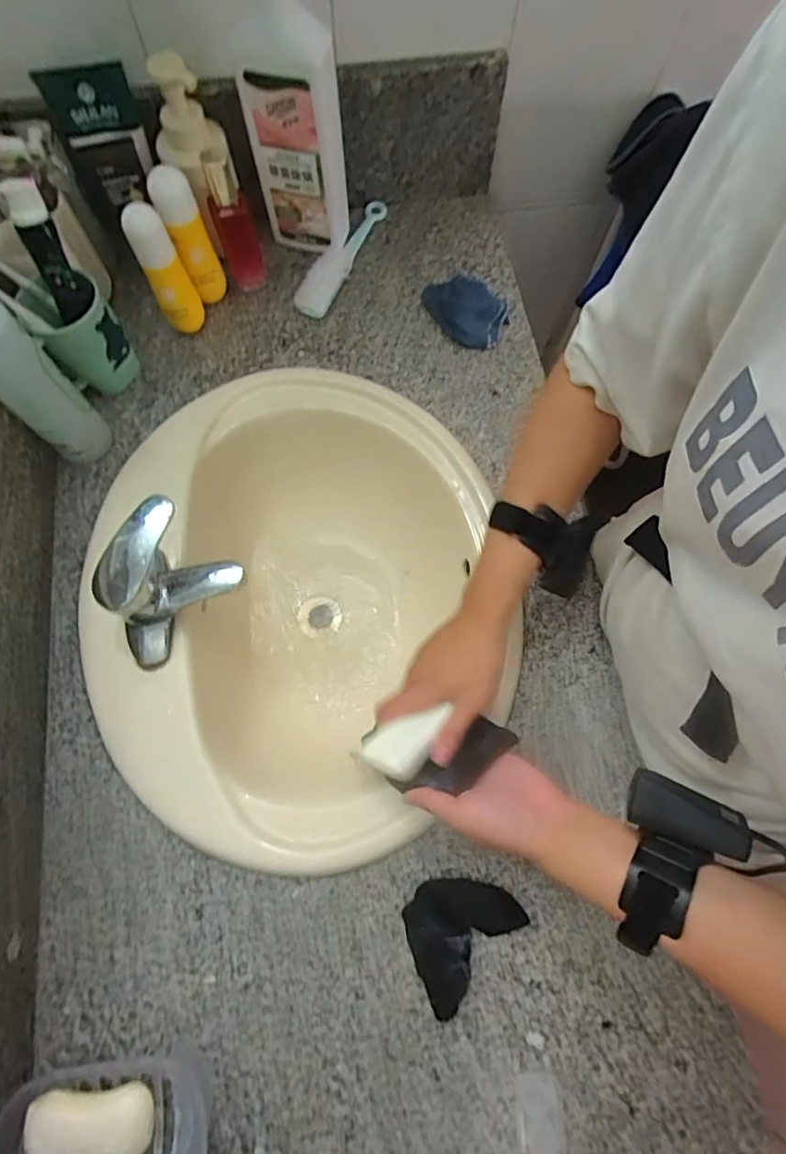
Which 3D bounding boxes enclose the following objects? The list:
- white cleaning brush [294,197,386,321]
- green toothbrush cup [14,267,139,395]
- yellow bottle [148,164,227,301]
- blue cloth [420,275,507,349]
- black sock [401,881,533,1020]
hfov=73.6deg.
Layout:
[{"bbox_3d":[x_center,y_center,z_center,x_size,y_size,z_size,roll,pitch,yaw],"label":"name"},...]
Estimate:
[{"bbox_3d":[-0.067,-0.428,0.697,0.041,0.023,0.204,24,74,7],"label":"white cleaning brush"},{"bbox_3d":[-0.344,-0.271,0.597,0.080,0.114,0.070,-25,74,-8],"label":"green toothbrush cup"},{"bbox_3d":[-0.235,-0.390,0.621,0.046,0.156,0.035,-22,74,-7],"label":"yellow bottle"},{"bbox_3d":[0.093,-0.336,0.658,0.107,0.028,0.070,43,77,12],"label":"blue cloth"},{"bbox_3d":[0.056,0.304,0.457,0.103,0.039,0.084,-39,77,-11],"label":"black sock"}]

